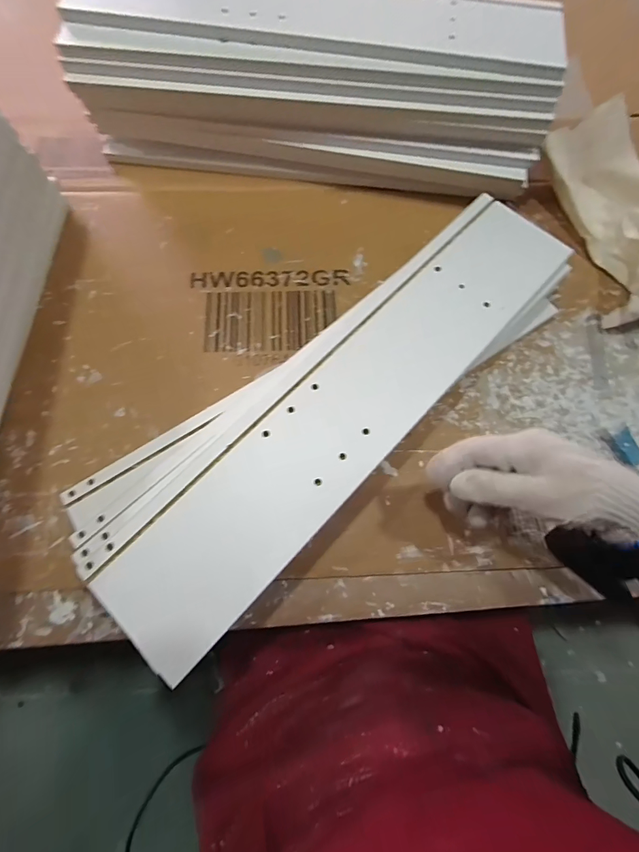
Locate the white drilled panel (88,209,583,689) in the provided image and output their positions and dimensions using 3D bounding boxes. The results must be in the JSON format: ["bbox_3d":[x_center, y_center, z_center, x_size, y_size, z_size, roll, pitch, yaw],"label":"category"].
[{"bbox_3d":[0.036,-0.034,0.371,0.125,0.015,0.544,42,75,14],"label":"white drilled panel"}]

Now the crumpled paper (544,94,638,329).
[{"bbox_3d":[0.370,-0.237,0.479,0.131,0.070,0.333,-10,72,-5],"label":"crumpled paper"}]

